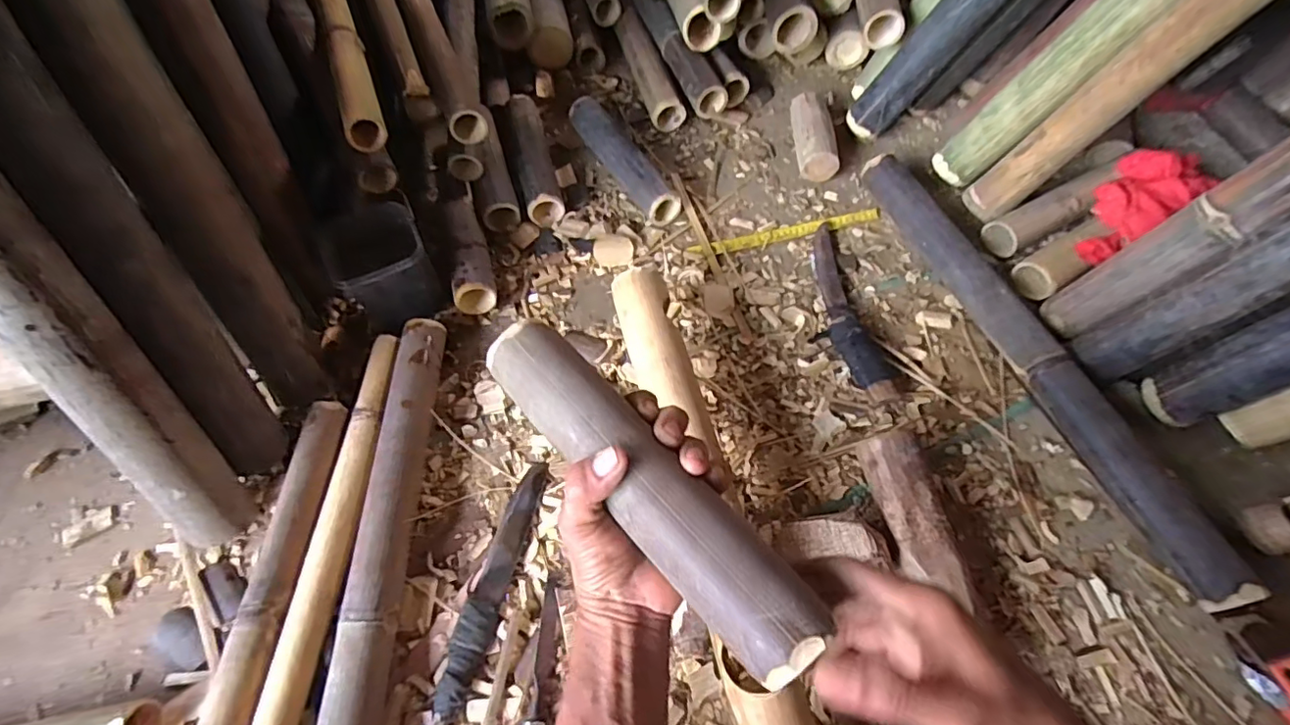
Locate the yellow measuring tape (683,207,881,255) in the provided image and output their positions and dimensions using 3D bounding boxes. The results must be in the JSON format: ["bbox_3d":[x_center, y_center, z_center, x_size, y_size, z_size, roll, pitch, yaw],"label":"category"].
[{"bbox_3d":[0.210,-0.195,0.846,0.290,0.011,0.022,-12,62,-3],"label":"yellow measuring tape"}]

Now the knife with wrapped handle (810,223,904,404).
[{"bbox_3d":[0.269,-0.075,0.755,0.062,0.034,0.281,-11,60,-5],"label":"knife with wrapped handle"}]

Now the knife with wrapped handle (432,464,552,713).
[{"bbox_3d":[-0.157,0.222,0.598,0.033,0.025,0.256,11,62,6],"label":"knife with wrapped handle"}]

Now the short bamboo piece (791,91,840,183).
[{"bbox_3d":[0.267,-0.357,0.902,0.056,0.060,0.164,1,60,2],"label":"short bamboo piece"}]

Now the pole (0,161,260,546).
[{"bbox_3d":[-0.503,-0.014,0.497,0.071,0.495,0.061,-17,33,-10],"label":"pole"}]

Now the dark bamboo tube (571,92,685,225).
[{"bbox_3d":[-0.036,-0.326,0.893,0.060,0.057,0.270,-28,63,-14],"label":"dark bamboo tube"}]

